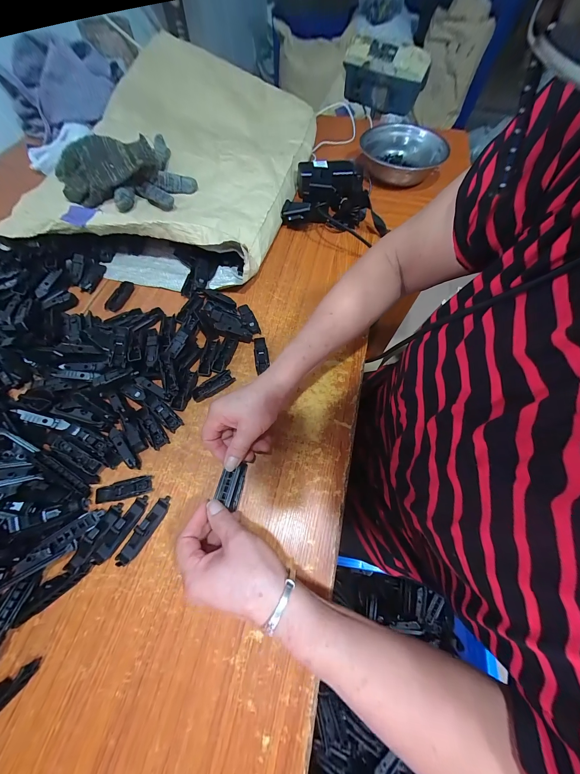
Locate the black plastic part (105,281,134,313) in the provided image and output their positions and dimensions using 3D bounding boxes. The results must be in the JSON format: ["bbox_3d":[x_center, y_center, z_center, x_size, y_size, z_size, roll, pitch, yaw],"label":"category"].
[{"bbox_3d":[-0.312,-0.167,0.466,0.024,0.009,0.067,21,66,8],"label":"black plastic part"}]

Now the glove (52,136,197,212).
[{"bbox_3d":[-0.309,-0.401,0.483,0.220,0.084,0.126,-29,69,-14],"label":"glove"}]

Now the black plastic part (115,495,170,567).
[{"bbox_3d":[-0.177,0.174,0.311,0.018,0.018,0.081,27,67,11],"label":"black plastic part"}]

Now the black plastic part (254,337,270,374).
[{"bbox_3d":[-0.048,-0.053,0.420,0.022,0.015,0.062,-8,66,-5],"label":"black plastic part"}]

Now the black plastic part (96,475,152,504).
[{"bbox_3d":[-0.216,0.135,0.333,0.066,0.011,0.024,-16,66,-9],"label":"black plastic part"}]

